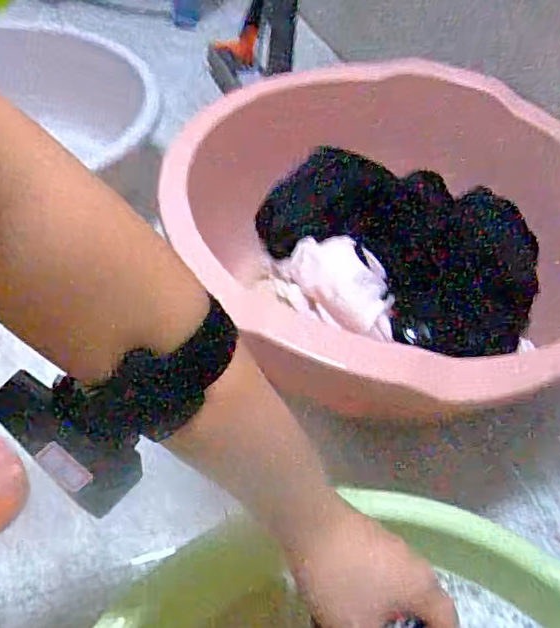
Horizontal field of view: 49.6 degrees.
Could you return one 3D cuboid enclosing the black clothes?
[{"bbox_3d":[0.128,-0.073,0.679,0.313,0.148,0.113,28,52,19],"label":"black clothes"}]

